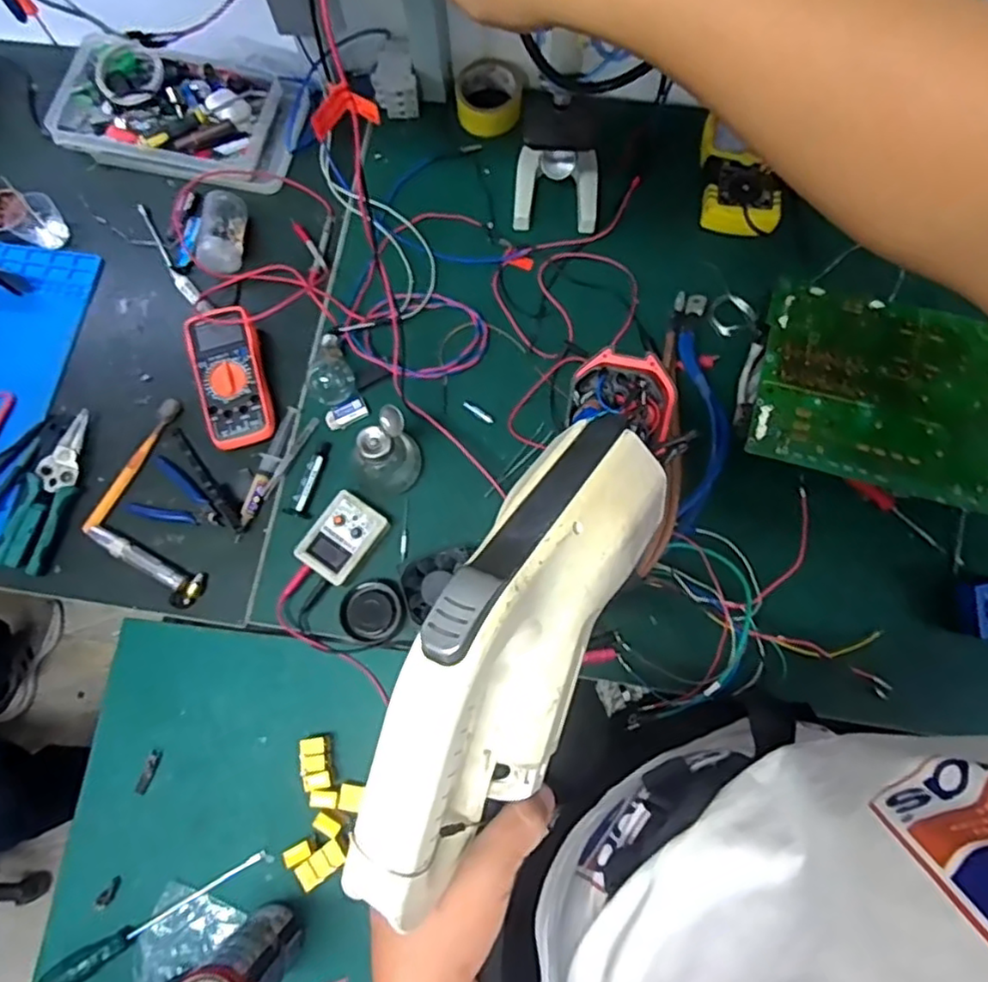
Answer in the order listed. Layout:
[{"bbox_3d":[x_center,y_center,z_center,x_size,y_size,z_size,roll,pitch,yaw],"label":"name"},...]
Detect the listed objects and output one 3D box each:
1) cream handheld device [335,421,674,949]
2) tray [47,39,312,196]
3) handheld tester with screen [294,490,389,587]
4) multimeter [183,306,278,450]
[{"bbox_3d":[0.014,0.064,0.298,0.068,0.090,0.241,28,69,10],"label":"cream handheld device"},{"bbox_3d":[-0.439,-0.536,0.913,0.350,0.049,0.203,15,75,6],"label":"tray"},{"bbox_3d":[-0.176,0.055,0.756,0.070,0.023,0.094,33,78,11],"label":"handheld tester with screen"},{"bbox_3d":[-0.321,-0.137,0.804,0.083,0.044,0.173,-17,74,-3],"label":"multimeter"}]

